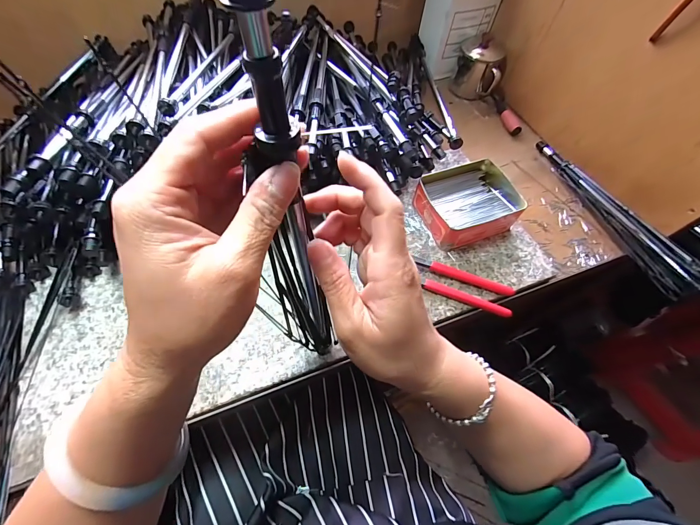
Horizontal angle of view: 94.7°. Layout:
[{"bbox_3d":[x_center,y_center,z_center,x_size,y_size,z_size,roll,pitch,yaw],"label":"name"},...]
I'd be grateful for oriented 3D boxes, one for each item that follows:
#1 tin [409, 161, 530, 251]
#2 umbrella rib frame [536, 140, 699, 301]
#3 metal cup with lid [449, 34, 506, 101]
[{"bbox_3d":[0.158,-0.087,0.449,0.126,0.048,0.114,-19,64,-14],"label":"tin"},{"bbox_3d":[0.385,-0.088,0.480,0.030,0.071,0.301,-9,62,-9],"label":"umbrella rib frame"},{"bbox_3d":[0.243,-0.365,0.612,0.089,0.094,0.084,23,62,9],"label":"metal cup with lid"}]

